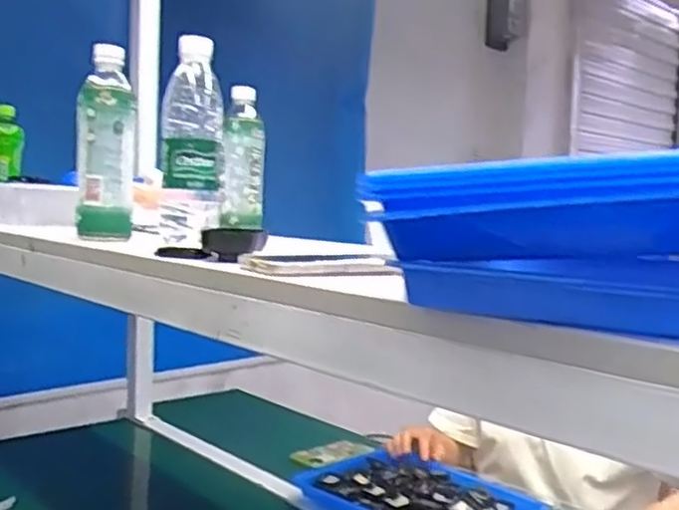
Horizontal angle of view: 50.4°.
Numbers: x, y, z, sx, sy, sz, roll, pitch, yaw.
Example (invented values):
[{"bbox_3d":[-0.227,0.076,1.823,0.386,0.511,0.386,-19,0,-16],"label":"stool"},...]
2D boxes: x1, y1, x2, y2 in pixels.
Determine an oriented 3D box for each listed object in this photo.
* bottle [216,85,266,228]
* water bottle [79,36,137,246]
[{"bbox_3d":[-0.144,-0.138,1.071,0.065,0.203,0.069,1,4,-7],"label":"bottle"},{"bbox_3d":[-0.270,-0.131,0.837,0.060,0.220,0.054,0,5,-17],"label":"water bottle"}]

